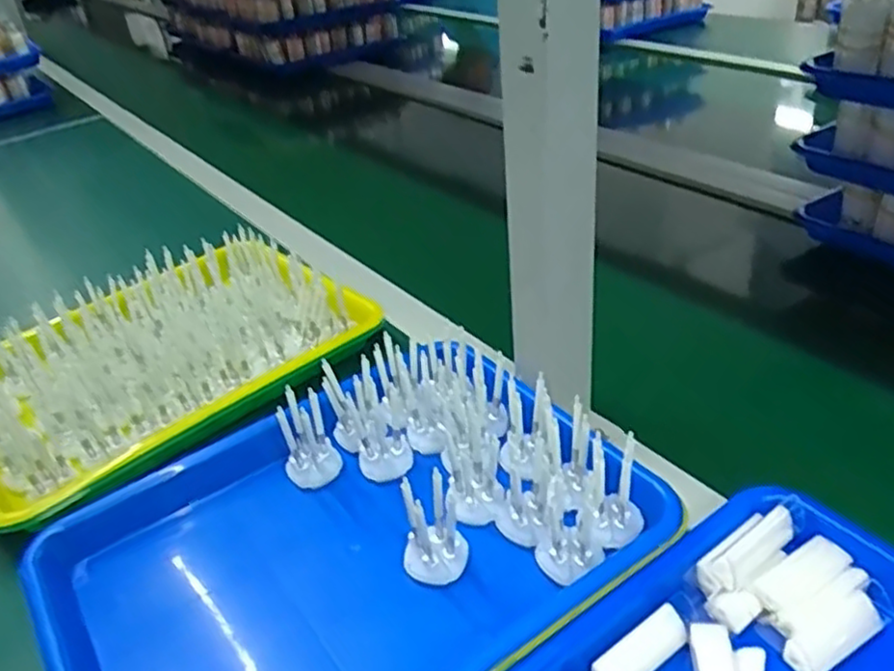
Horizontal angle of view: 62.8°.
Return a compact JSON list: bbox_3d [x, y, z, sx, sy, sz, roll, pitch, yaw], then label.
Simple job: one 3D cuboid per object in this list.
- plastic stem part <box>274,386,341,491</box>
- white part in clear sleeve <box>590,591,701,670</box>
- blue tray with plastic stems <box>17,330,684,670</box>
[{"bbox_3d":[-0.093,0.068,0.487,0.034,0.065,0.029,-14,34,-12],"label":"plastic stem part"},{"bbox_3d":[0.105,0.159,0.376,0.072,0.013,0.018,-25,38,-27],"label":"white part in clear sleeve"},{"bbox_3d":[-0.065,0.114,0.424,0.320,0.054,0.248,-26,38,-27],"label":"blue tray with plastic stems"}]

